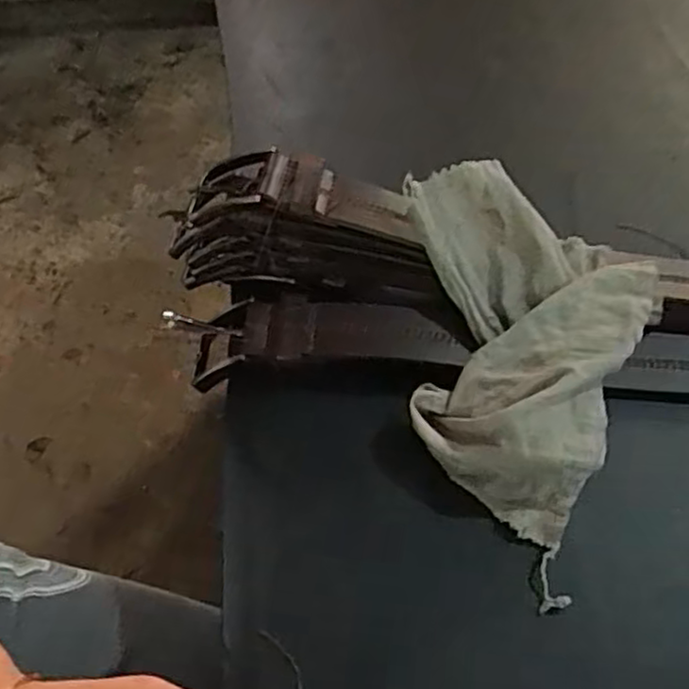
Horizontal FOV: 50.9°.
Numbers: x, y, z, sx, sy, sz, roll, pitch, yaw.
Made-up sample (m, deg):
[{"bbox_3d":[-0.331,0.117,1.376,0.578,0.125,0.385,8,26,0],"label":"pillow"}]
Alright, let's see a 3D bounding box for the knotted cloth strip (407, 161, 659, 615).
[{"bbox_3d":[0.077,0.004,0.372,0.145,0.073,0.183,25,59,17],"label":"knotted cloth strip"}]

